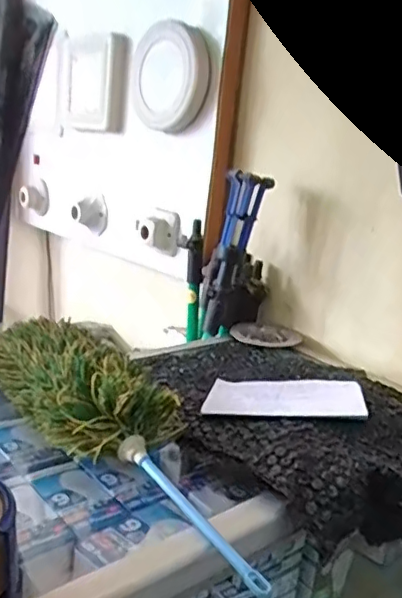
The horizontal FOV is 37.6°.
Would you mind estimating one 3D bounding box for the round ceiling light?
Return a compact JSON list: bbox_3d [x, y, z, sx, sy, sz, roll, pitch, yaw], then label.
[{"bbox_3d":[-0.067,-0.433,1.163,0.054,0.201,0.203,-19,31,-34],"label":"round ceiling light"}]

